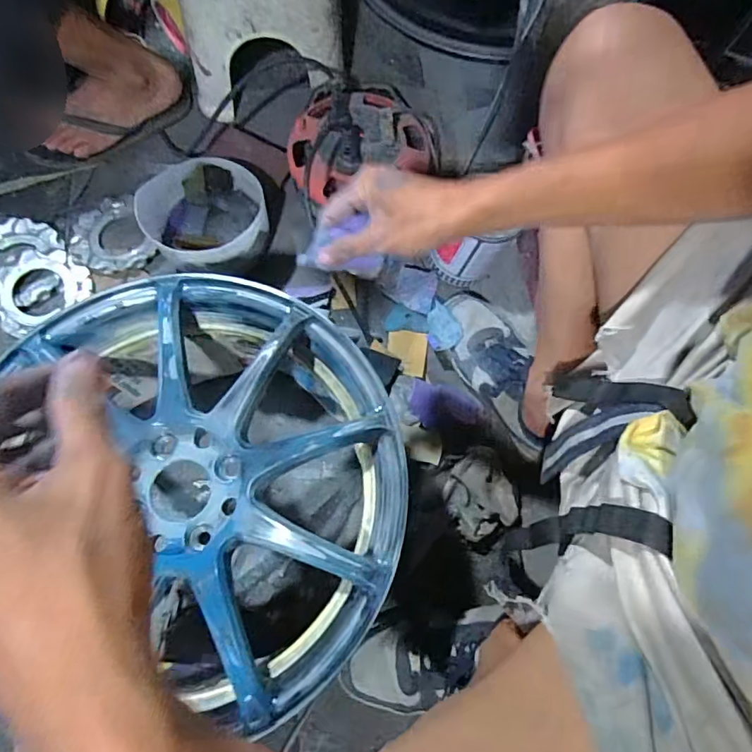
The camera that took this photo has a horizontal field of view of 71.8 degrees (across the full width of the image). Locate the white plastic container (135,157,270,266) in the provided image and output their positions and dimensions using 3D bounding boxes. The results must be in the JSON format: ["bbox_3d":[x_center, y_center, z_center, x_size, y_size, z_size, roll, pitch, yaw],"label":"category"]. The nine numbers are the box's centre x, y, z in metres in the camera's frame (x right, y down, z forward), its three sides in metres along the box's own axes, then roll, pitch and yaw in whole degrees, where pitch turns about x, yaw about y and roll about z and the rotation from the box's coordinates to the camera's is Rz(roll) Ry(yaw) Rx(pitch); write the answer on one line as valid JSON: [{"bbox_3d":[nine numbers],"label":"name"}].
[{"bbox_3d":[-0.239,-0.222,0.731,0.165,0.087,0.160,1,72,-3],"label":"white plastic container"}]

